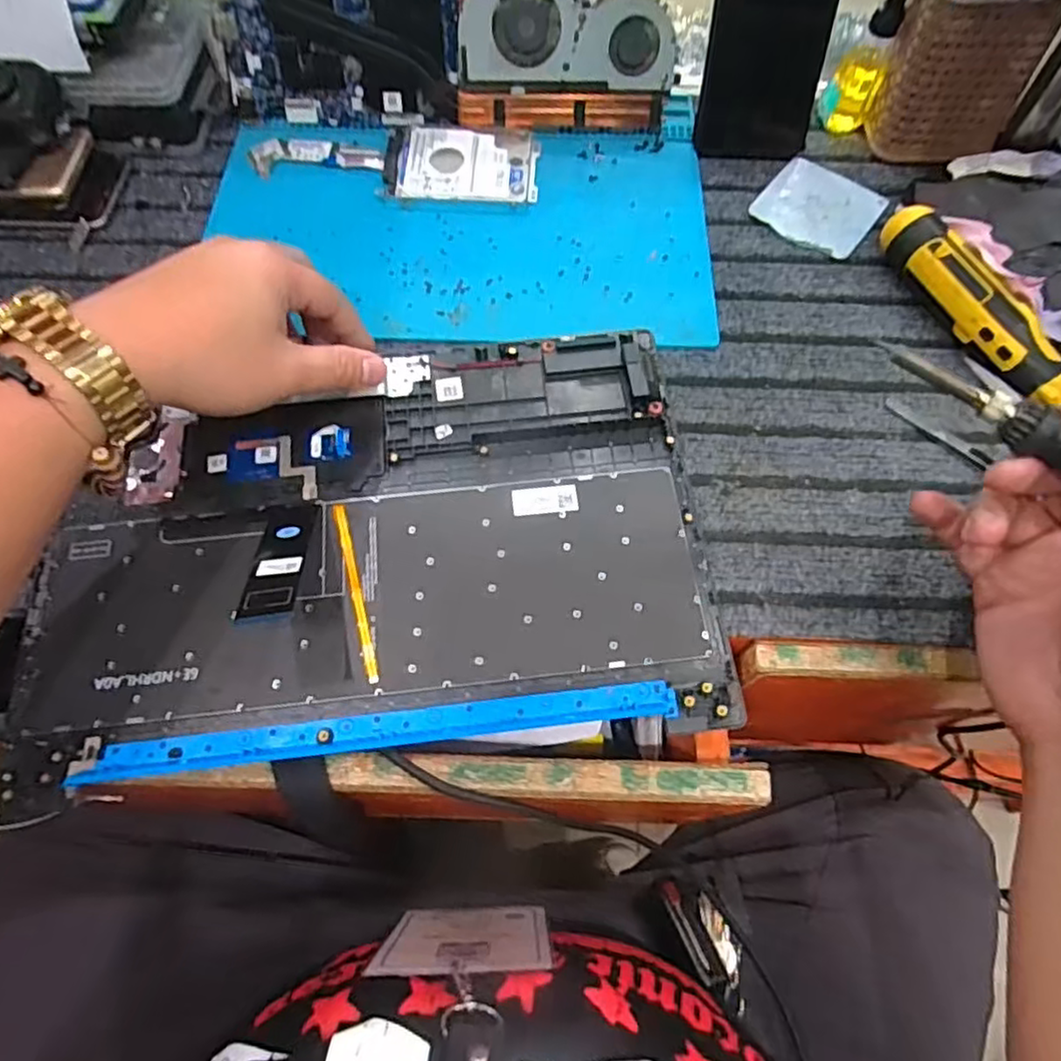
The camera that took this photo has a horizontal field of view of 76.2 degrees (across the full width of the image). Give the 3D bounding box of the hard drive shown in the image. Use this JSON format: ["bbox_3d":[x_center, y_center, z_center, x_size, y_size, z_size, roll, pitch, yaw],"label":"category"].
[{"bbox_3d":[-0.050,-0.268,0.492,0.111,0.009,0.073,4,65,1],"label":"hard drive"}]

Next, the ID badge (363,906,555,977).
[{"bbox_3d":[-0.035,0.235,0.394,0.091,0.125,0.007,0,73,0],"label":"ID badge"}]

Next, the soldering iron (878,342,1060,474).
[{"bbox_3d":[0.222,-0.032,0.276,0.168,0.015,0.016,35,69,12],"label":"soldering iron"}]

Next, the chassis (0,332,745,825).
[{"bbox_3d":[-0.086,-0.001,0.367,0.344,0.019,0.234,-6,65,-4],"label":"chassis"}]

